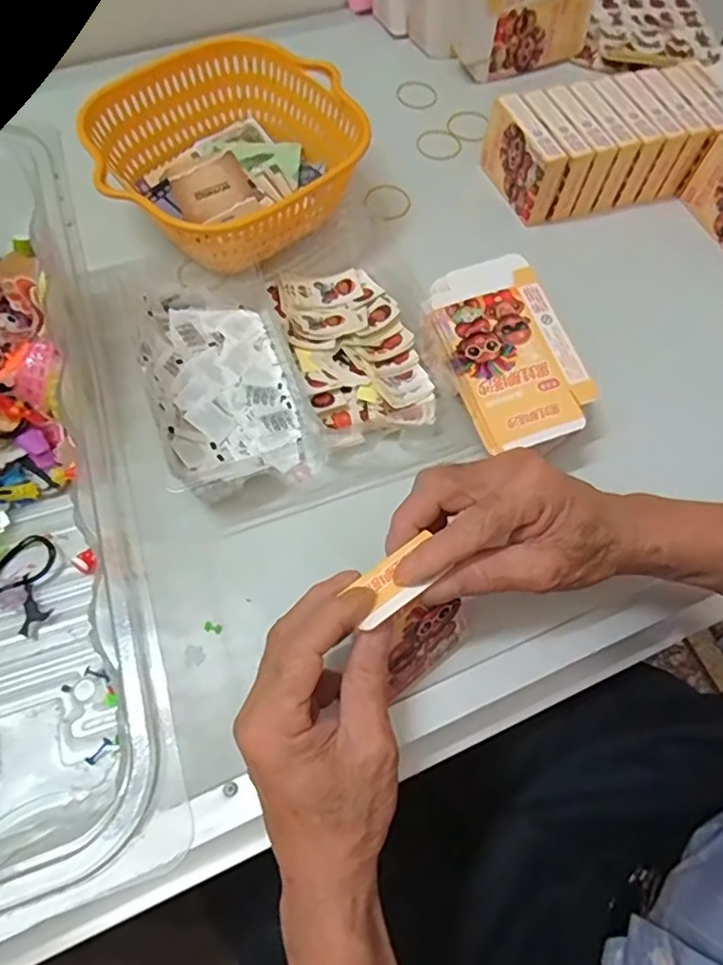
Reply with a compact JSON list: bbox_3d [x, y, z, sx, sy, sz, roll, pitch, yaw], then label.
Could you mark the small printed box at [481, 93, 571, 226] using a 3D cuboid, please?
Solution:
[{"bbox_3d":[0.142,-0.285,0.538,0.022,0.070,0.094,-22,68,-12],"label":"small printed box"}]

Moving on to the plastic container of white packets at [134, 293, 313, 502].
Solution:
[{"bbox_3d":[-0.101,-0.078,0.435,0.100,0.045,0.170,-17,67,-10],"label":"plastic container of white packets"}]

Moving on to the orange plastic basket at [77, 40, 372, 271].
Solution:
[{"bbox_3d":[-0.107,-0.275,0.511,0.189,0.066,0.209,42,70,16],"label":"orange plastic basket"}]

